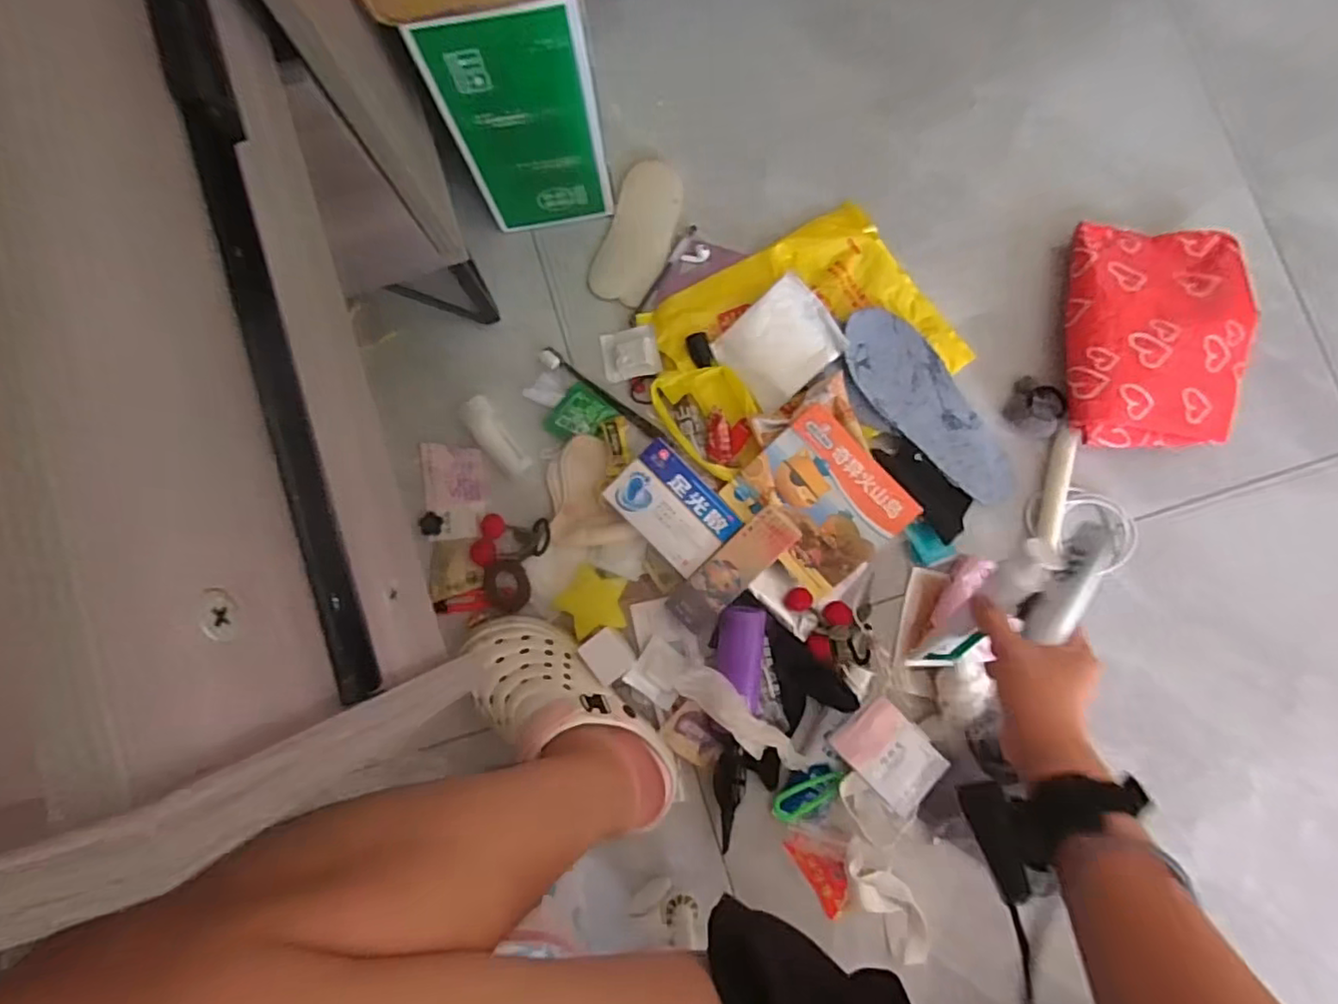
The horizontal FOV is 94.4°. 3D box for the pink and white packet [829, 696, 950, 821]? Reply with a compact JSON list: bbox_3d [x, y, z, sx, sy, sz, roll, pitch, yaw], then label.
[{"bbox_3d":[0.218,0.245,0.605,0.076,0.015,0.101,-43,90,-9],"label":"pink and white packet"}]

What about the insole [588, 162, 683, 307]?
[{"bbox_3d":[-0.031,-0.300,0.693,0.074,0.011,0.161,20,83,0],"label":"insole"}]

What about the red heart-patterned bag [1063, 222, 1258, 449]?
[{"bbox_3d":[0.527,-0.180,0.666,0.207,0.051,0.249,1,83,-2],"label":"red heart-patterned bag"}]

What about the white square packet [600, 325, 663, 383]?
[{"bbox_3d":[-0.041,-0.161,0.672,0.060,0.016,0.057,-8,84,-3],"label":"white square packet"}]

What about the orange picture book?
[{"bbox_3d":[0.150,-0.001,0.618,0.135,0.011,0.147,-44,84,6],"label":"orange picture book"}]

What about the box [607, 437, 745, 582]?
[{"bbox_3d":[0.004,0.005,0.608,0.080,0.019,0.118,-44,85,-4],"label":"box"}]

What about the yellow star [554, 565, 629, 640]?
[{"bbox_3d":[-0.074,0.103,0.629,0.067,0.029,0.067,39,83,2],"label":"yellow star"}]

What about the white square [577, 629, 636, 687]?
[{"bbox_3d":[-0.059,0.150,0.603,0.040,0.014,0.046,-38,85,-3],"label":"white square"}]

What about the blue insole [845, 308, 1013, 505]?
[{"bbox_3d":[0.277,-0.101,0.662,0.091,0.024,0.240,-41,87,-6],"label":"blue insole"}]

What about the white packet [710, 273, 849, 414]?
[{"bbox_3d":[0.120,-0.170,0.661,0.122,0.026,0.100,-42,87,-6],"label":"white packet"}]

